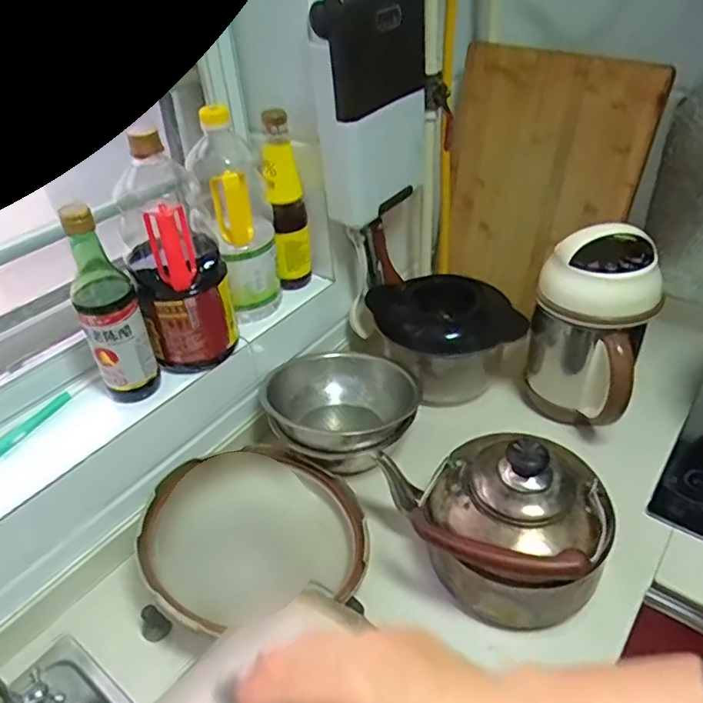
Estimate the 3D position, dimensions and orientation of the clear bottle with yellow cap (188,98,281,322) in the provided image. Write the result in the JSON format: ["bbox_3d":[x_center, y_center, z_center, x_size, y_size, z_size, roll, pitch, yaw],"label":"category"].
[{"bbox_3d":[-0.154,-0.180,0.791,0.092,0.284,0.091,-11,39,-7],"label":"clear bottle with yellow cap"}]

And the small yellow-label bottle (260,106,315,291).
[{"bbox_3d":[-0.095,-0.215,0.858,0.052,0.266,0.055,-4,38,1],"label":"small yellow-label bottle"}]

